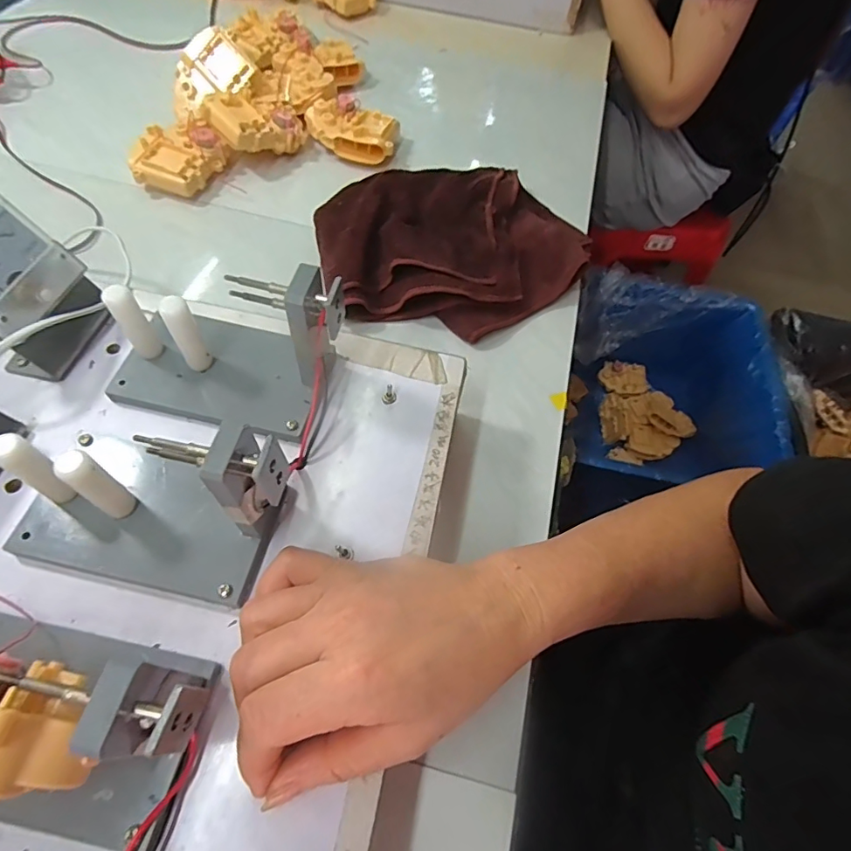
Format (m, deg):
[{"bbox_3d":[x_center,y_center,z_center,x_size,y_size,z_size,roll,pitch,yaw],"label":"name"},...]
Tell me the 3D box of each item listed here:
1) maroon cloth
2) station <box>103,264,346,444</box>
[{"bbox_3d":[0.030,-0.164,0.460,0.246,0.048,0.178,-15,62,-13],"label":"maroon cloth"},{"bbox_3d":[-0.113,-0.048,0.280,0.131,0.081,0.077,13,60,3],"label":"station"}]

